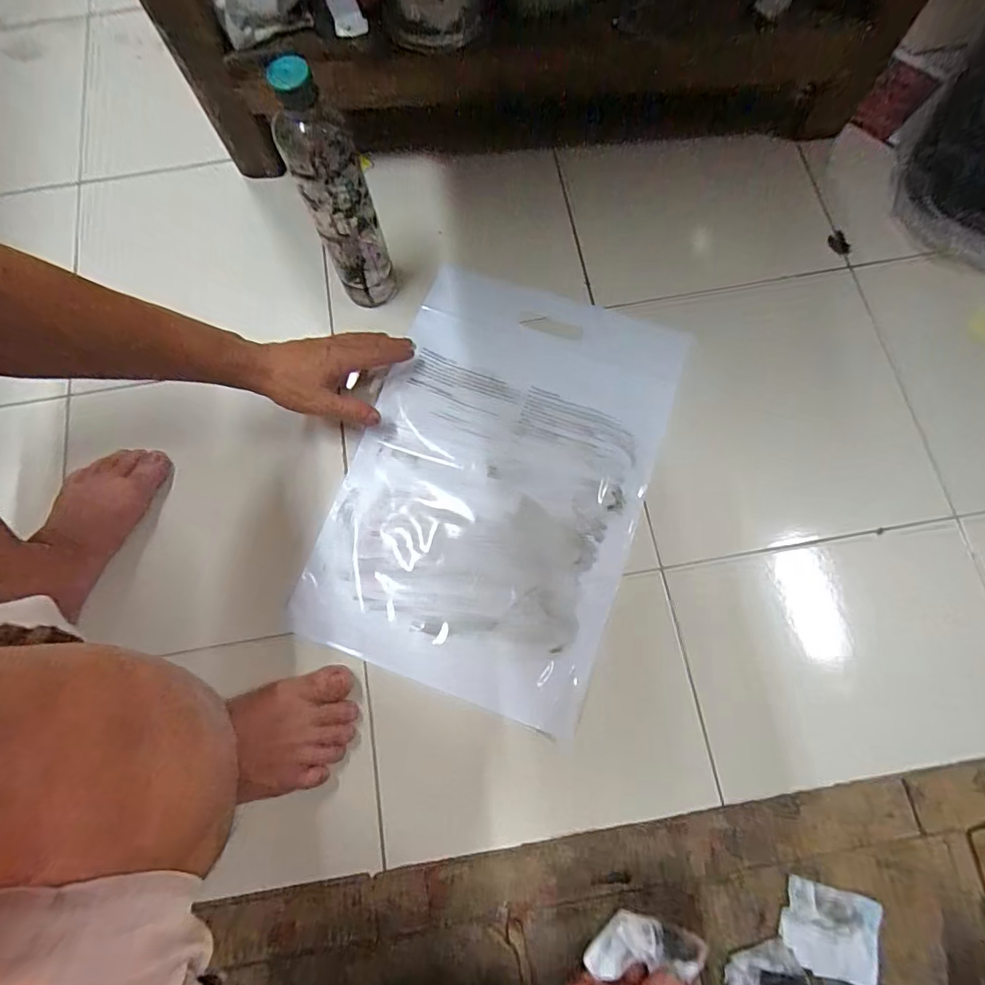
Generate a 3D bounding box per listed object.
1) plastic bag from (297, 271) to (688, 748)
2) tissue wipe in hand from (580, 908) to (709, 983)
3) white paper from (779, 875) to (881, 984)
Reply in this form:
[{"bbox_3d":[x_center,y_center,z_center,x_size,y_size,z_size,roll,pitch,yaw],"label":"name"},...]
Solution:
[{"bbox_3d":[0.007,-0.021,0.550,0.297,0.015,0.446,19,76,6],"label":"plastic bag"},{"bbox_3d":[0.102,0.304,0.349,0.078,0.017,0.027,-5,74,4],"label":"tissue wipe in hand"},{"bbox_3d":[0.267,0.349,0.411,0.069,0.013,0.059,14,75,5],"label":"white paper"}]

